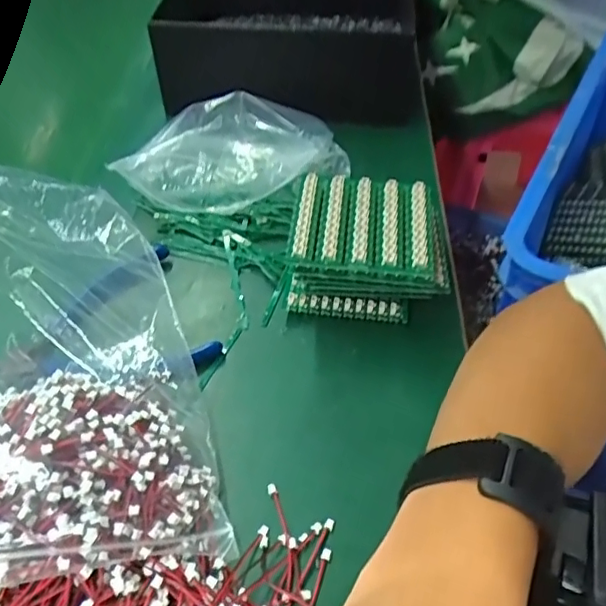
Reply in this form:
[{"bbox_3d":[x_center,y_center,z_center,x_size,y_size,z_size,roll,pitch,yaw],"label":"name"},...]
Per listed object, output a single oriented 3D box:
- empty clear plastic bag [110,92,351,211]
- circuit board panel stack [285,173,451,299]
[{"bbox_3d":[-0.050,-0.114,0.436,0.173,0.061,0.071,-10,50,-6],"label":"empty clear plastic bag"},{"bbox_3d":[0.045,-0.036,0.374,0.101,0.058,0.086,2,50,4],"label":"circuit board panel stack"}]

